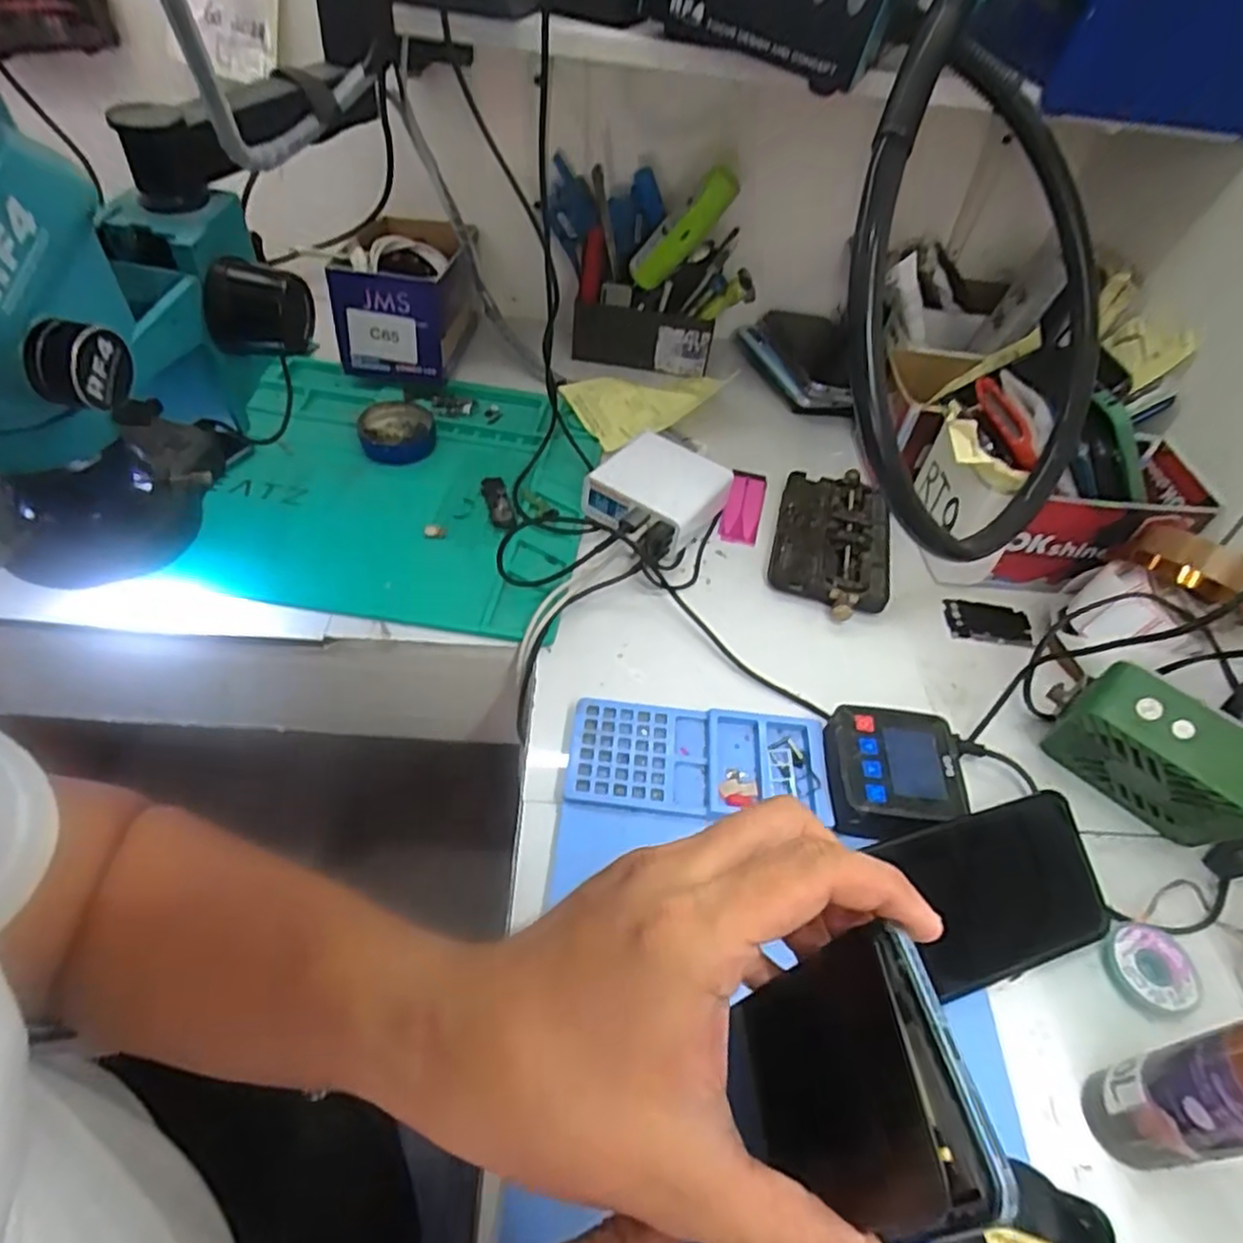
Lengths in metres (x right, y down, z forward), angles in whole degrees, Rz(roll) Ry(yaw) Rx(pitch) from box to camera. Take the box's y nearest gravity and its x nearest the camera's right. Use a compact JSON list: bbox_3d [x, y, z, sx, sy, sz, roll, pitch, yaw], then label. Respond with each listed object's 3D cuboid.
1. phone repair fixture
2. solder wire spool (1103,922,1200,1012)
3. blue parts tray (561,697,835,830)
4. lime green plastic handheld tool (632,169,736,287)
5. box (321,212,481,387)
[{"bbox_3d":[0.169,-0.067,0.576,0.088,0.021,0.168,14,48,6],"label":"phone repair fixture"},{"bbox_3d":[0.277,0.181,0.374,0.044,0.010,0.040,3,47,-3],"label":"solder wire spool"},{"bbox_3d":[0.045,0.085,0.426,0.150,0.019,0.068,6,47,-1],"label":"blue parts tray"},{"bbox_3d":[0.053,-0.350,0.646,0.036,0.126,0.033,47,50,-13],"label":"lime green plastic handheld tool"},{"bbox_3d":[-0.202,-0.301,0.683,0.099,0.098,0.134,7,47,0],"label":"box"}]

